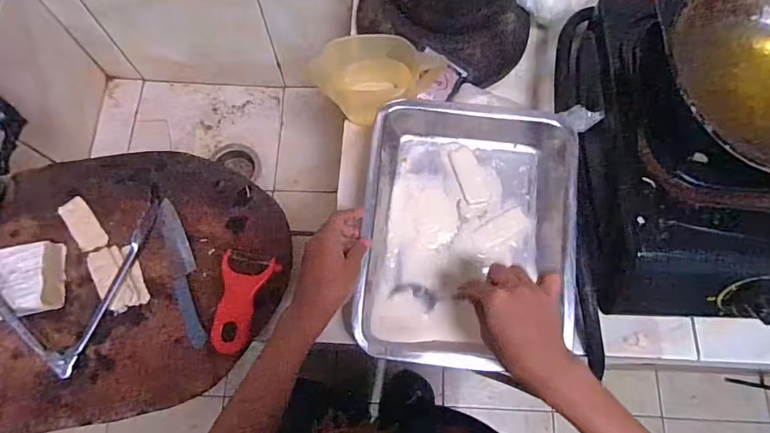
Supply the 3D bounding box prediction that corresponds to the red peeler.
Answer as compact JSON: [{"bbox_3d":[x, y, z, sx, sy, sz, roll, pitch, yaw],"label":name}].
[{"bbox_3d":[-0.163,0.097,0.507,0.062,0.009,0.109,11,72,2],"label":"red peeler"}]

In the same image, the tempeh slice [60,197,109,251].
[{"bbox_3d":[-0.354,0.010,0.532,0.030,0.005,0.071,-36,76,-12],"label":"tempeh slice"}]

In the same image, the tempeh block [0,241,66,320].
[{"bbox_3d":[-0.404,0.071,0.491,0.086,0.035,0.075,-10,72,-5],"label":"tempeh block"}]

